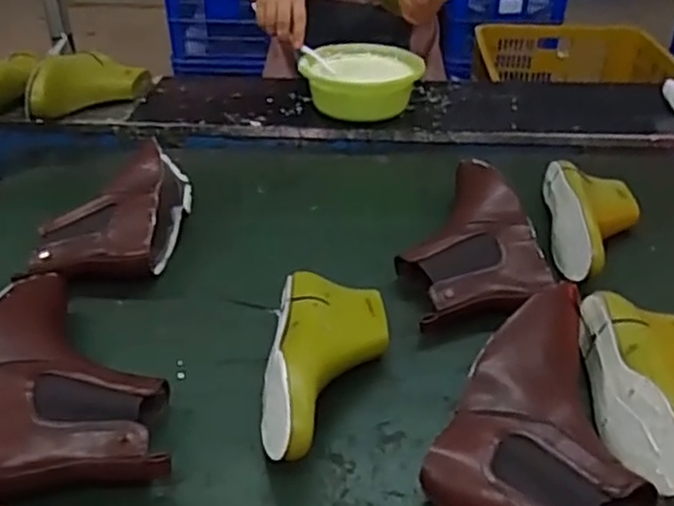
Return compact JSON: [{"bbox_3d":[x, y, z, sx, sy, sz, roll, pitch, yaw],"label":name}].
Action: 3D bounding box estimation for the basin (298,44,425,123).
[{"bbox_3d":[0.039,-0.273,1.119,0.183,0.069,0.152,14,38,16],"label":"basin"}]

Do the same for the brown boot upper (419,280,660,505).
[{"bbox_3d":[0.188,0.146,0.601,0.161,0.081,0.249,22,41,26],"label":"brown boot upper"}]

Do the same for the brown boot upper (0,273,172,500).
[{"bbox_3d":[-0.241,0.109,0.650,0.149,0.080,0.231,-8,37,-12],"label":"brown boot upper"}]

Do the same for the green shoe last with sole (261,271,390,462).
[{"bbox_3d":[-0.009,0.102,0.663,0.110,0.077,0.234,4,36,3],"label":"green shoe last with sole"}]

